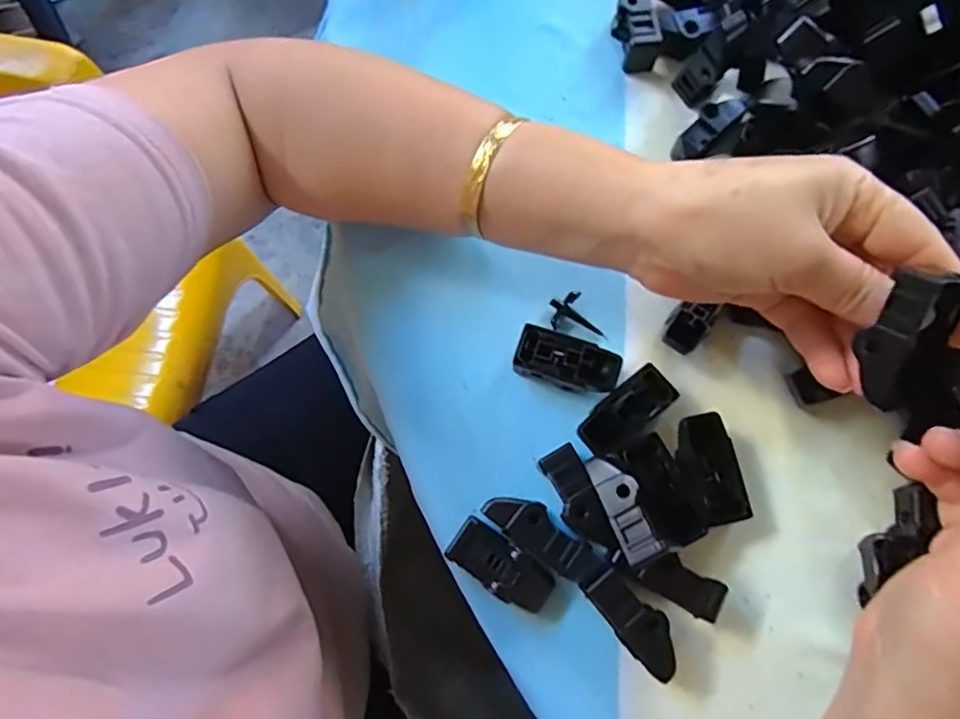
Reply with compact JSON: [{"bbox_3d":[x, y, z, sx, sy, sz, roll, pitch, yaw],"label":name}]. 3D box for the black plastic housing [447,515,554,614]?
[{"bbox_3d":[0.010,0.093,0.264,0.048,0.020,0.021,35,79,8],"label":"black plastic housing"}]

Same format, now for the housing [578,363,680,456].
[{"bbox_3d":[0.068,0.025,0.278,0.049,0.020,0.021,-39,79,-9],"label":"housing"}]

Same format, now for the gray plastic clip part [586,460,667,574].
[{"bbox_3d":[0.061,0.061,0.246,0.017,0.010,0.046,-36,59,19],"label":"gray plastic clip part"}]

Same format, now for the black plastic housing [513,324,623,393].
[{"bbox_3d":[0.041,0.002,0.284,0.048,0.018,0.023,20,77,5],"label":"black plastic housing"}]

